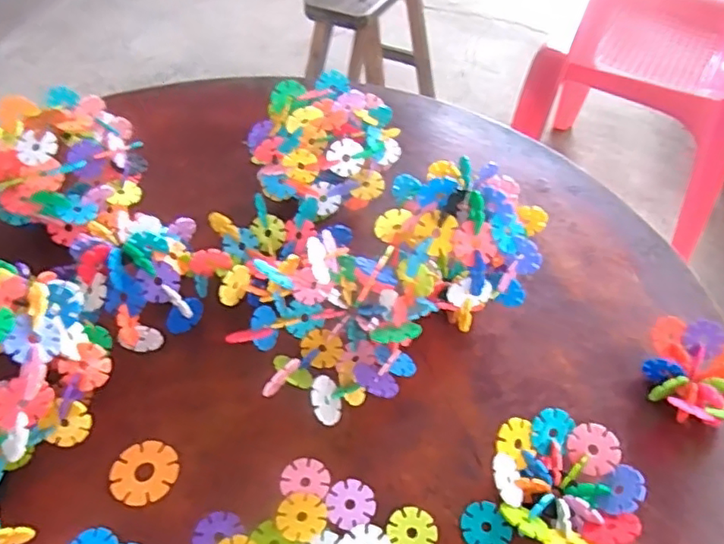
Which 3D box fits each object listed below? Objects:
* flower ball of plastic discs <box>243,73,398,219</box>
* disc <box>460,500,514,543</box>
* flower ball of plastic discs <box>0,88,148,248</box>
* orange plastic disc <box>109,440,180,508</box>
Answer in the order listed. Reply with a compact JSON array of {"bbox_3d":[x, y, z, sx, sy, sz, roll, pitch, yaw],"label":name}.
[{"bbox_3d":[-0.029,-0.116,0.538,0.102,0.098,0.113,31,56,24],"label":"flower ball of plastic discs"},{"bbox_3d":[0.080,0.165,0.383,0.030,0.004,0.031,-1,49,1],"label":"disc"},{"bbox_3d":[-0.260,-0.096,0.524,0.102,0.099,0.111,-1,49,1],"label":"flower ball of plastic discs"},{"bbox_3d":[-0.149,0.137,0.406,0.042,0.005,0.044,-1,49,1],"label":"orange plastic disc"}]

